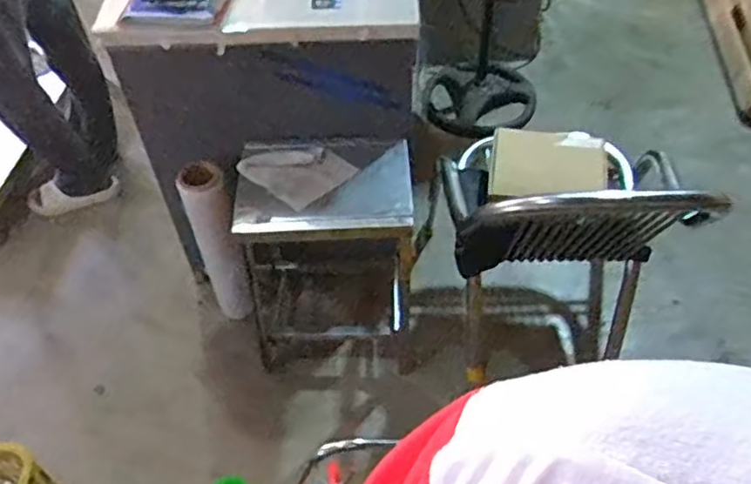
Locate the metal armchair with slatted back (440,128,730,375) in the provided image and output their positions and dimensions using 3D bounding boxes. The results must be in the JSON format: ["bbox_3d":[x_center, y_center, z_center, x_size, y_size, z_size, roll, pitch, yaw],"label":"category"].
[{"bbox_3d":[0.430,-0.007,1.591,0.533,0.776,0.511,5,50,6],"label":"metal armchair with slatted back"}]

